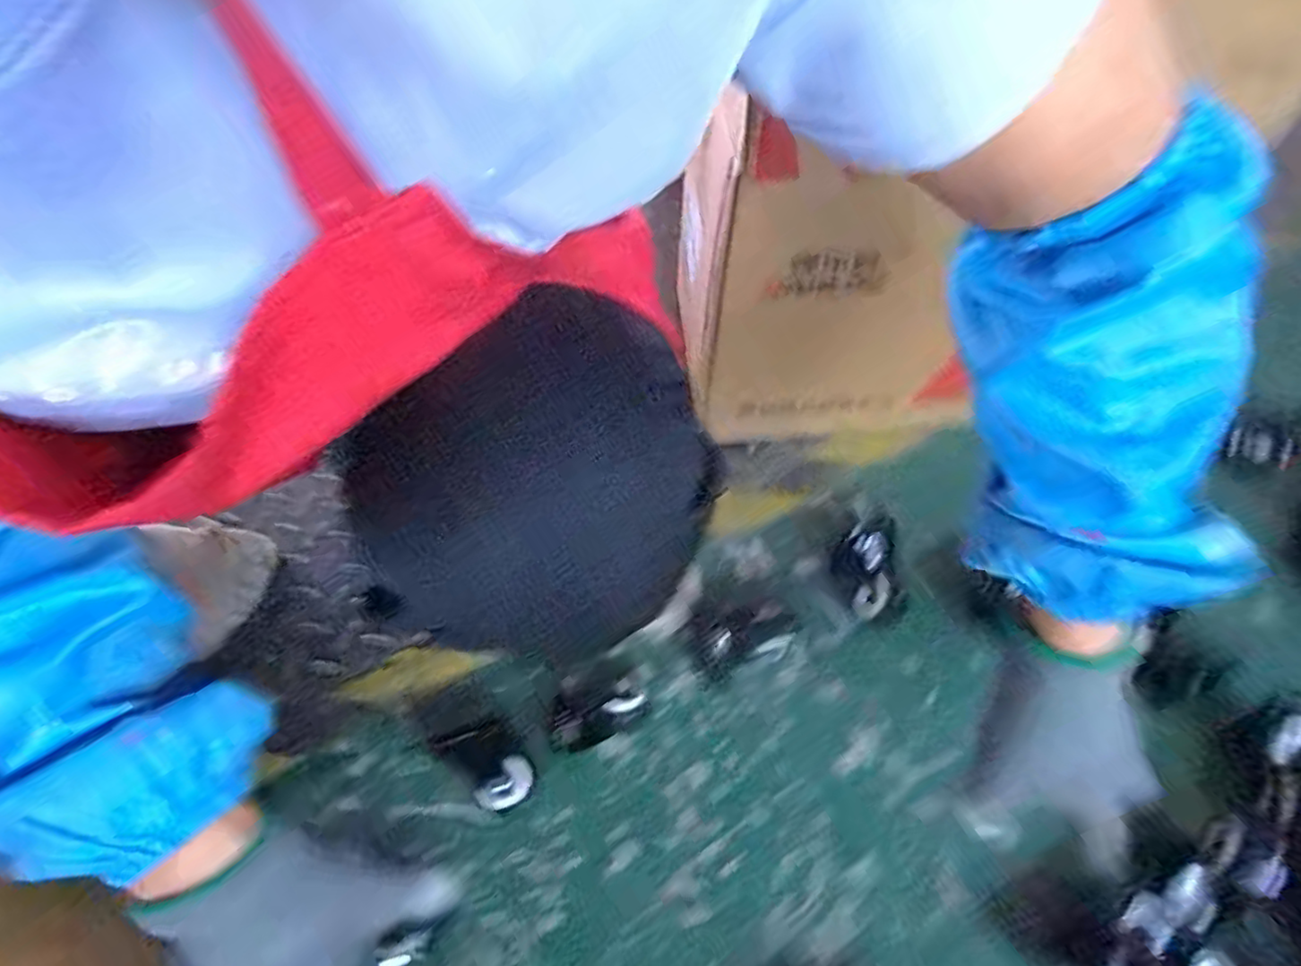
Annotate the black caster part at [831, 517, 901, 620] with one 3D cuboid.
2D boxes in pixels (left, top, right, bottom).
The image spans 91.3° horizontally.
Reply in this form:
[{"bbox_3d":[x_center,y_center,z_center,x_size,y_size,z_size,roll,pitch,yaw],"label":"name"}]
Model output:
[{"bbox_3d":[0.190,0.072,0.562,0.051,0.032,0.088,4,58,5],"label":"black caster part"}]

